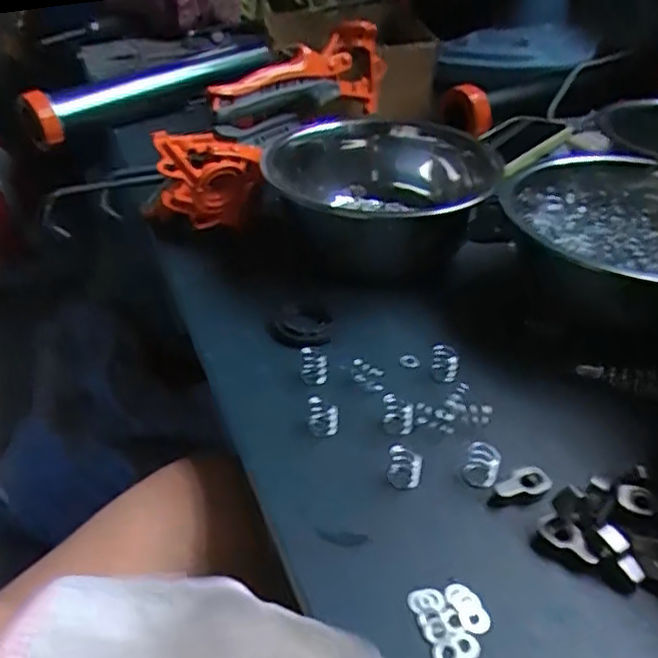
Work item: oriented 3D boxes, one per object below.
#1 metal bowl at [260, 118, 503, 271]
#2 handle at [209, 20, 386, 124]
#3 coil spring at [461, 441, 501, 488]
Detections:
[{"bbox_3d":[0.034,-0.106,0.537,0.176,0.072,0.176,-1,37,0],"label":"metal bowl"},{"bbox_3d":[-0.025,-0.238,0.628,0.198,0.068,0.041,-31,46,-32],"label":"handle"},{"bbox_3d":[0.083,0.074,0.353,0.018,0.020,0.014,8,38,12],"label":"coil spring"}]

